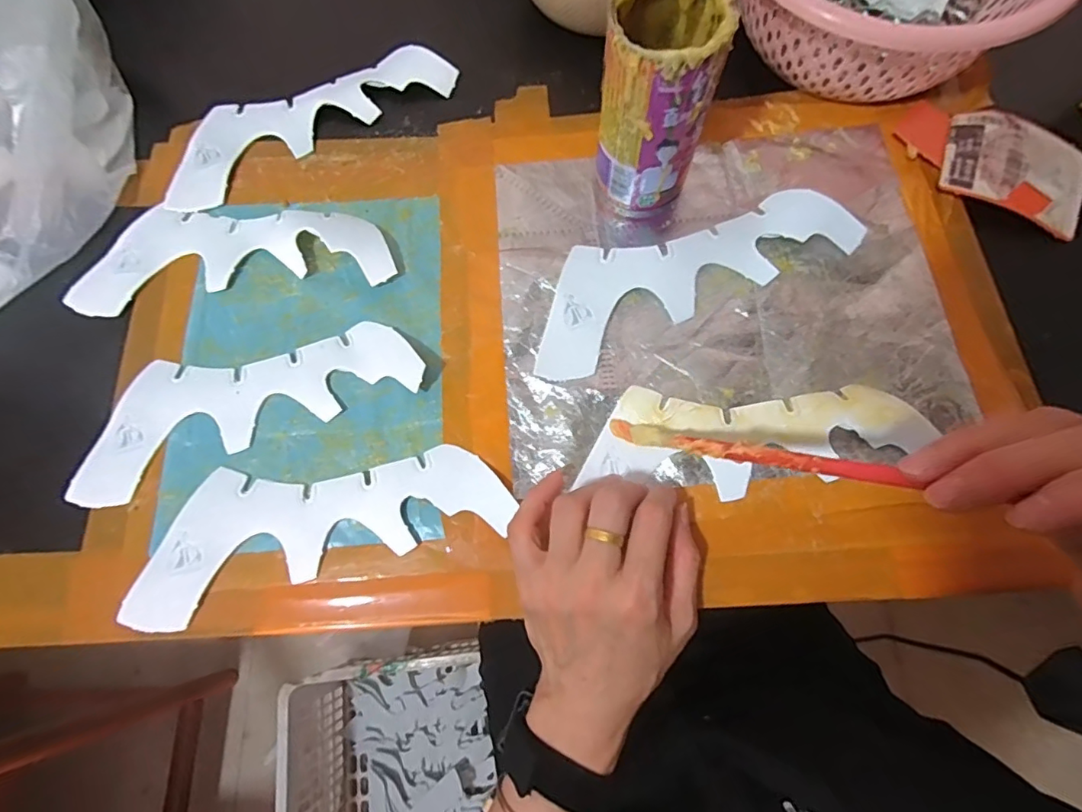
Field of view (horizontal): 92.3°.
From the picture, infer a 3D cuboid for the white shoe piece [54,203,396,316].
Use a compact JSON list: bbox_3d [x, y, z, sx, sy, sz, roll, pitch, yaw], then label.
[{"bbox_3d":[-0.210,-0.110,0.356,0.213,0.017,0.075,-6,73,-2],"label":"white shoe piece"}]

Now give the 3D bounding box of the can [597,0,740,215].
[{"bbox_3d":[0.069,-0.185,0.322,0.063,0.120,0.064,0,73,0],"label":"can"}]

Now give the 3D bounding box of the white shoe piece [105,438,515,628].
[{"bbox_3d":[-0.127,0.065,0.303,0.212,0.008,0.072,-13,73,-4],"label":"white shoe piece"}]

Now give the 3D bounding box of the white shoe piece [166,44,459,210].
[{"bbox_3d":[-0.177,-0.223,0.394,0.223,0.015,0.077,-28,75,-8],"label":"white shoe piece"}]

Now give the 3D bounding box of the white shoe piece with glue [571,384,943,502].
[{"bbox_3d":[0.131,0.021,0.316,0.205,0.007,0.064,-1,77,2],"label":"white shoe piece with glue"}]

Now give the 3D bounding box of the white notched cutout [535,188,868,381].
[{"bbox_3d":[0.094,-0.093,0.347,0.225,0.011,0.074,-25,73,-4],"label":"white notched cutout"}]

